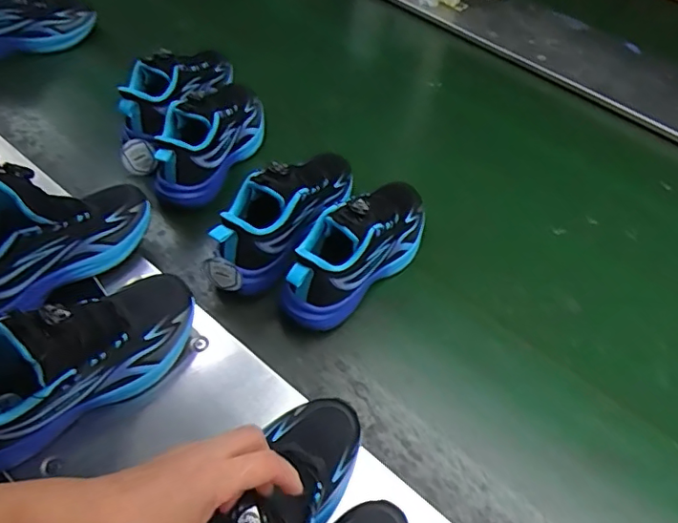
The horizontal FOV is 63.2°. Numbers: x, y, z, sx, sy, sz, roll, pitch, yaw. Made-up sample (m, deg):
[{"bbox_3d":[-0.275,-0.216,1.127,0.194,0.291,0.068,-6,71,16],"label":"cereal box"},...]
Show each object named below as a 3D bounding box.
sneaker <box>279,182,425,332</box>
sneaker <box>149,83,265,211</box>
[{"bbox_3d":[0.029,-0.023,0.649,0.082,0.110,0.239,35,54,17],"label":"sneaker"},{"bbox_3d":[-0.175,-0.193,0.764,0.100,0.107,0.261,22,52,9],"label":"sneaker"}]

